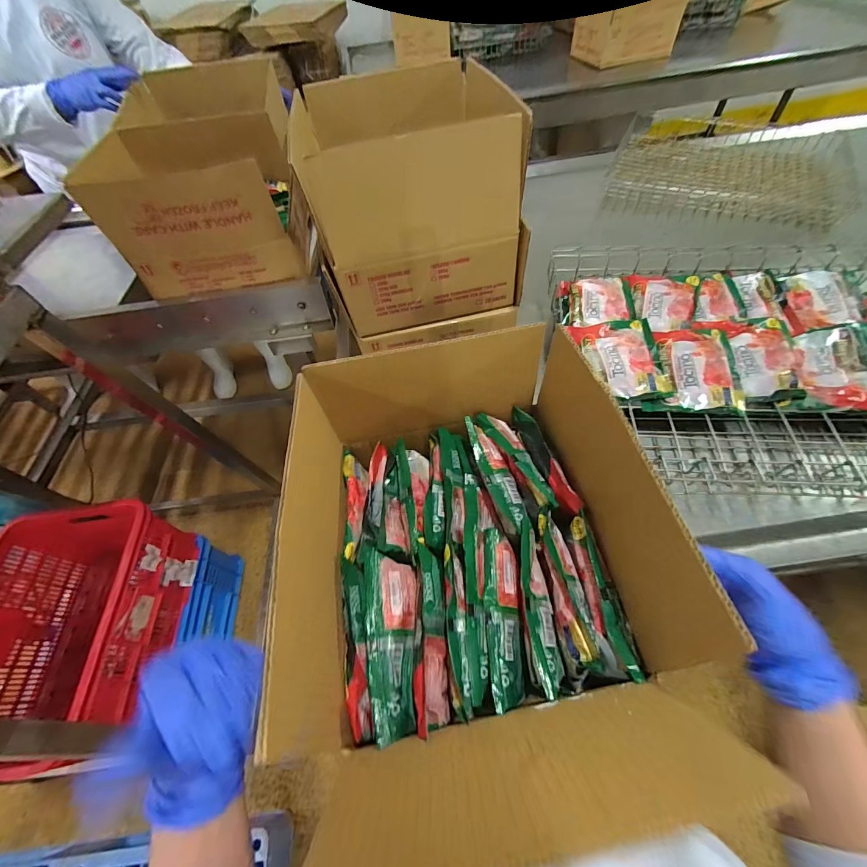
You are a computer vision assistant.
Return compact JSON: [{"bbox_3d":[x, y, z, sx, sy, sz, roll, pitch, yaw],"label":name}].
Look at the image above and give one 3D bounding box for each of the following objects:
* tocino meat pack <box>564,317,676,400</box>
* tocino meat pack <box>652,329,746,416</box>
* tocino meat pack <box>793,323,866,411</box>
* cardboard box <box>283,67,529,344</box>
[{"bbox_3d":[0.288,-0.118,0.574,0.113,0.023,0.144,-6,57,1],"label":"tocino meat pack"},{"bbox_3d":[0.392,-0.096,0.549,0.098,0.033,0.133,0,57,5],"label":"tocino meat pack"},{"bbox_3d":[0.576,-0.100,0.524,0.095,0.028,0.144,14,59,14],"label":"tocino meat pack"},{"bbox_3d":[-0.033,-0.369,0.595,0.263,0.247,0.333,-11,57,-2],"label":"cardboard box"}]

